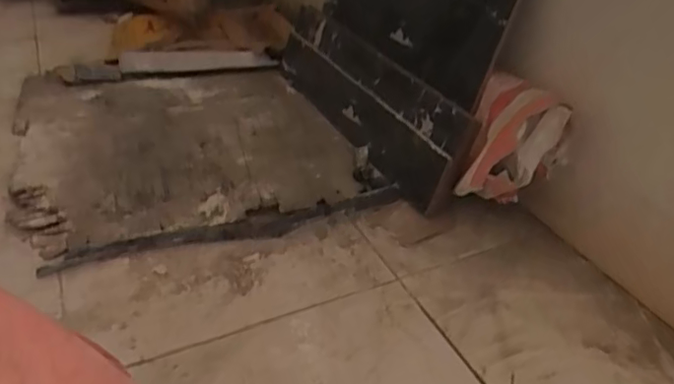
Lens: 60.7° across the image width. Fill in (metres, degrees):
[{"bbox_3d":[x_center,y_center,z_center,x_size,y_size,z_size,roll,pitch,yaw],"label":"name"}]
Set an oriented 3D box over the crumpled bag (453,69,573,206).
[{"bbox_3d":[0.236,-0.040,0.793,0.124,0.203,0.086,25,39,31],"label":"crumpled bag"}]

